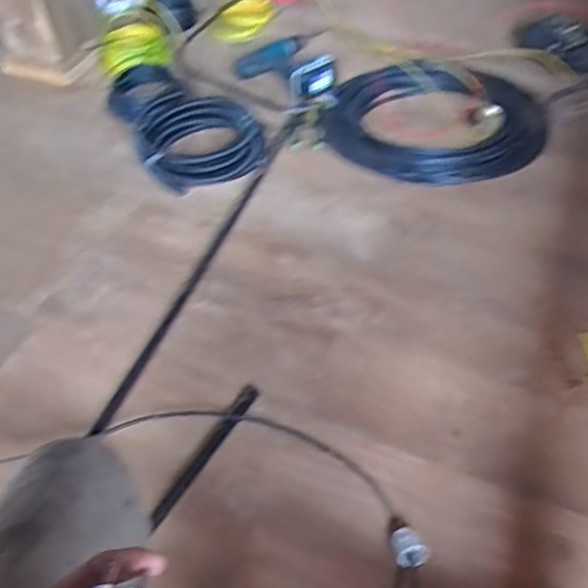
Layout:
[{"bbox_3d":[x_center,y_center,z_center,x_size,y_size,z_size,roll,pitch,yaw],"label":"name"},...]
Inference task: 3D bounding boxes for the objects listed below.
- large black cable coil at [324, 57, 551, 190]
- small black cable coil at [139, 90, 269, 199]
[{"bbox_3d":[0.326,-0.420,1.323,0.510,0.053,0.422,5,52,7],"label":"large black cable coil"},{"bbox_3d":[-0.226,-0.367,1.312,0.270,0.056,0.330,-22,54,-13],"label":"small black cable coil"}]

